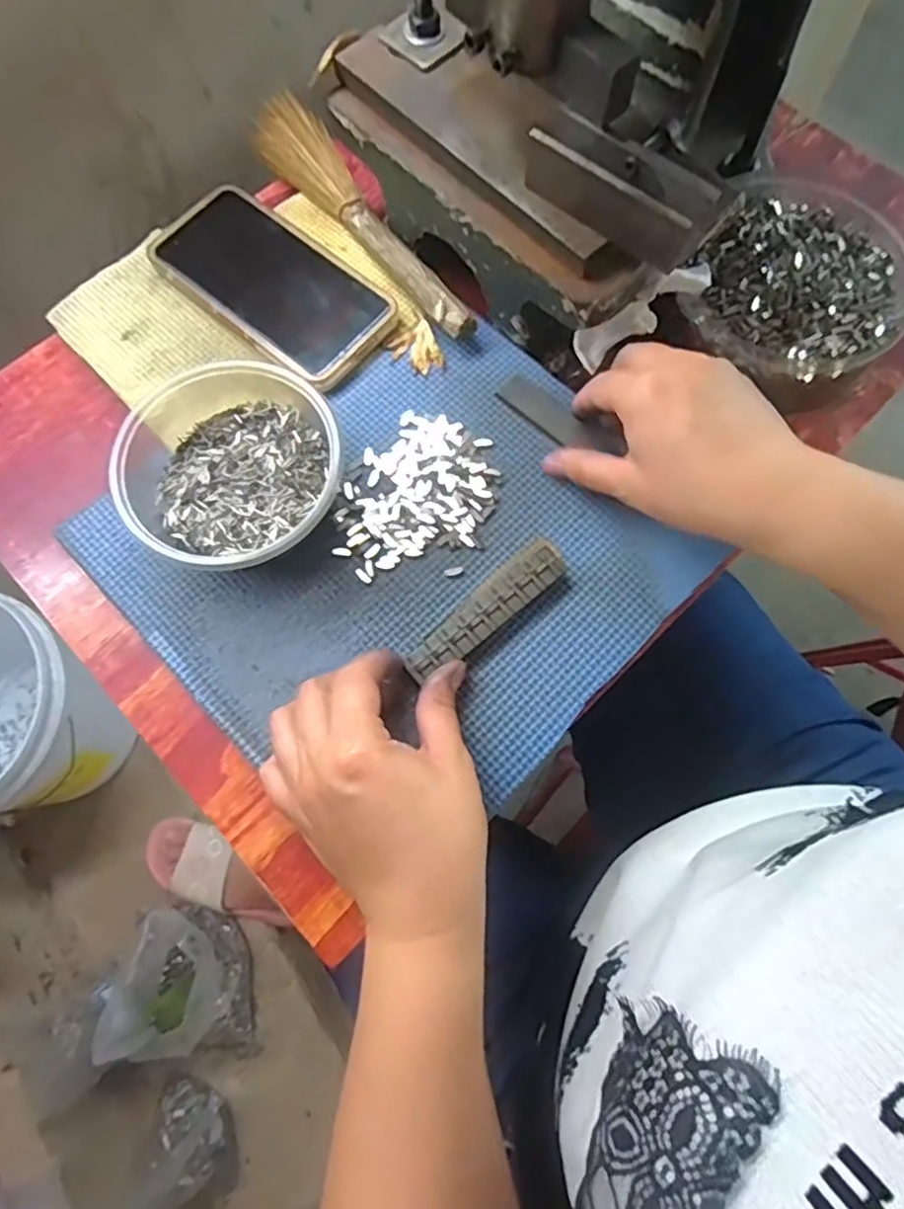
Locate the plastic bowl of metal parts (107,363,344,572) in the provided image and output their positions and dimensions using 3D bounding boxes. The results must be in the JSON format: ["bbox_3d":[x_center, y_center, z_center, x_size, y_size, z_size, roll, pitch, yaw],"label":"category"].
[{"bbox_3d":[-0.117,-0.073,0.349,0.111,0.052,0.114,0,73,0],"label":"plastic bowl of metal parts"}]

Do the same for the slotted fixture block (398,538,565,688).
[{"bbox_3d":[0.019,0.002,0.342,0.104,0.011,0.025,-40,77,-13],"label":"slotted fixture block"}]

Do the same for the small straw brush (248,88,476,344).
[{"bbox_3d":[-0.057,-0.251,0.412,0.038,0.022,0.229,-36,76,-10],"label":"small straw brush"}]

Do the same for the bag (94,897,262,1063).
[{"bbox_3d":[-0.324,0.476,0.815,0.168,0.122,0.162,15,73,5],"label":"bag"}]

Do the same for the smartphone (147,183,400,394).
[{"bbox_3d":[-0.112,-0.199,0.401,0.157,0.013,0.077,40,77,12],"label":"smartphone"}]

